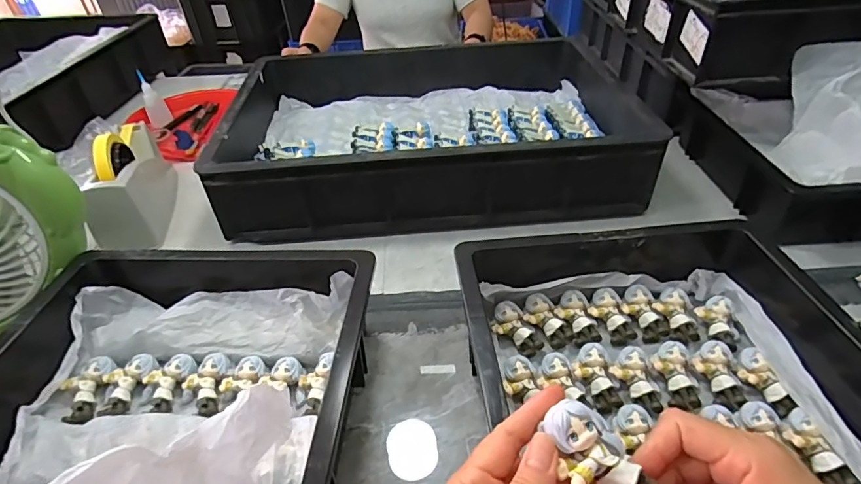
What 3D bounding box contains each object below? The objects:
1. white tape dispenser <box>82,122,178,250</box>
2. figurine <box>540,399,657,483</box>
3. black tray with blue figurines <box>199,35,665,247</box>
[{"bbox_3d":[-0.429,-0.091,0.679,0.075,0.117,0.221,-12,40,-11],"label":"white tape dispenser"},{"bbox_3d":[0.082,0.112,0.245,0.031,0.029,0.056,-34,72,-16],"label":"figurine"},{"bbox_3d":[-0.010,-0.174,0.760,0.571,0.136,0.395,-4,39,-1],"label":"black tray with blue figurines"}]

